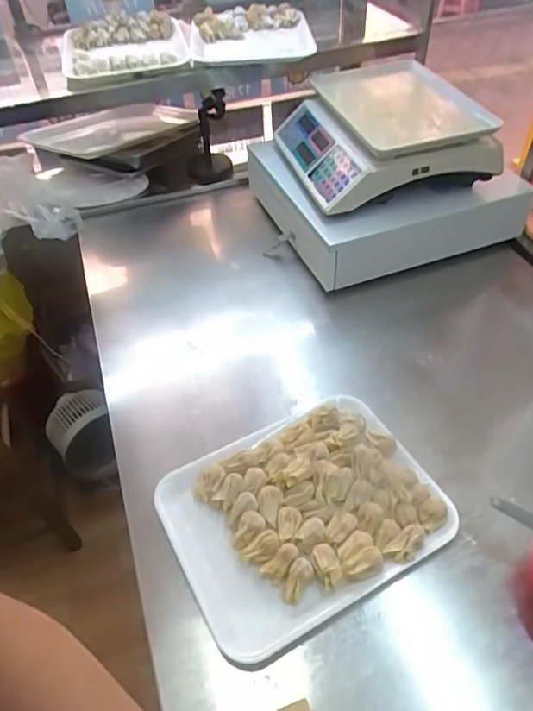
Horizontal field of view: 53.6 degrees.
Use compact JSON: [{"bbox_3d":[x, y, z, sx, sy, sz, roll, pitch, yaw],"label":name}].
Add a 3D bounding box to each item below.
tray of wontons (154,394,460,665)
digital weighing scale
[{"bbox_3d":[0.044,0.189,0.664,0.321,0.042,0.253,-24,50,-18],"label":"tray of wontons"},{"bbox_3d":[0.200,-0.429,0.997,0.326,0.121,0.379,-11,48,-8],"label":"digital weighing scale"}]

